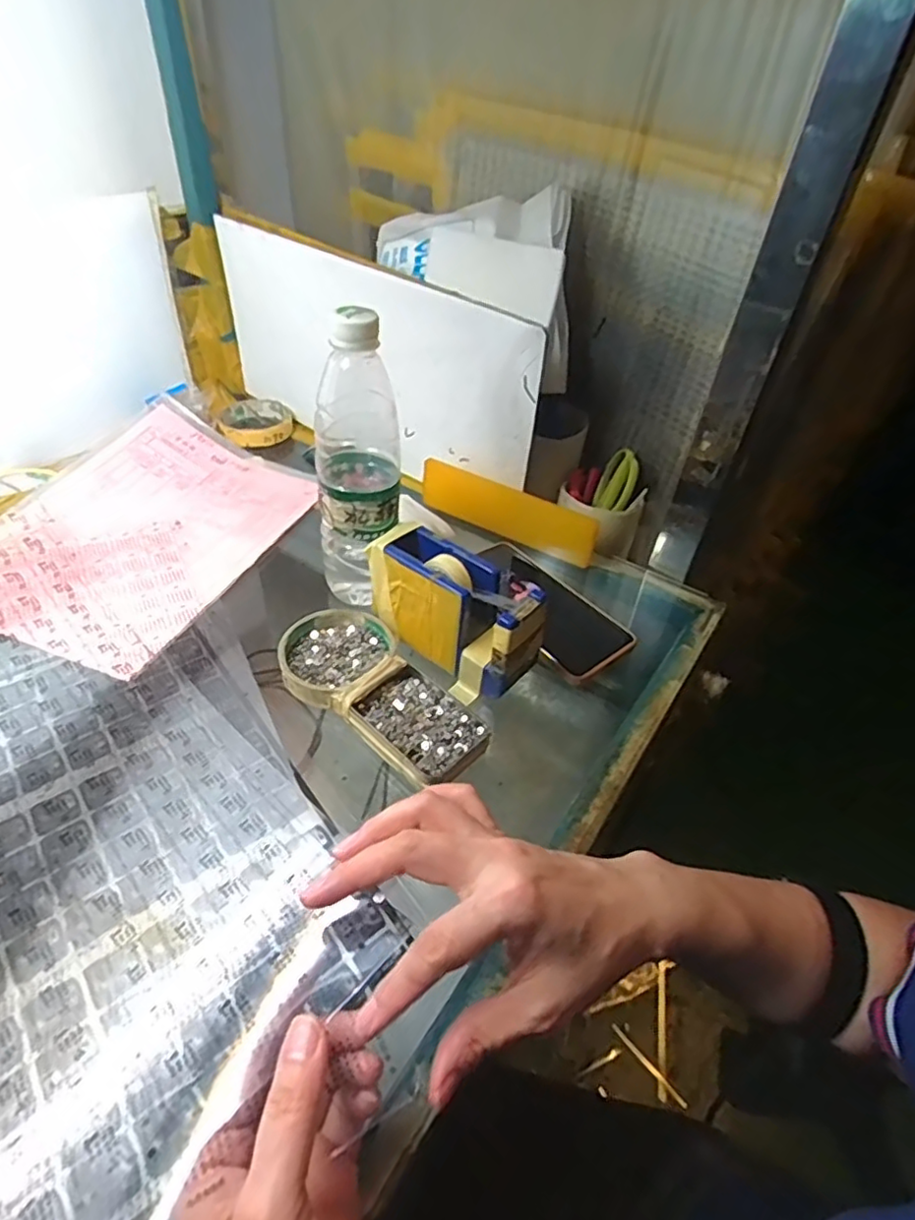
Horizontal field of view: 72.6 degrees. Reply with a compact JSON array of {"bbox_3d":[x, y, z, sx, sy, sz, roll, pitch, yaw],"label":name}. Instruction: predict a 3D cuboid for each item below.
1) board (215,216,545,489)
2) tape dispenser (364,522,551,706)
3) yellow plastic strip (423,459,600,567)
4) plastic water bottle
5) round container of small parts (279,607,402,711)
[{"bbox_3d":[-0.098,-0.256,0.634,0.403,0.180,0.016,28,48,25],"label":"board"},{"bbox_3d":[-0.002,-0.001,0.461,0.135,0.074,0.056,34,50,30],"label":"tape dispenser"},{"bbox_3d":[0.047,-0.097,0.608,0.183,0.054,0.007,24,45,17],"label":"yellow plastic strip"},{"bbox_3d":[-0.075,-0.104,0.468,0.062,0.222,0.076,-5,43,-9],"label":"plastic water bottle"},{"bbox_3d":[-0.090,0.032,0.463,0.077,0.016,0.088,30,49,27],"label":"round container of small parts"}]

